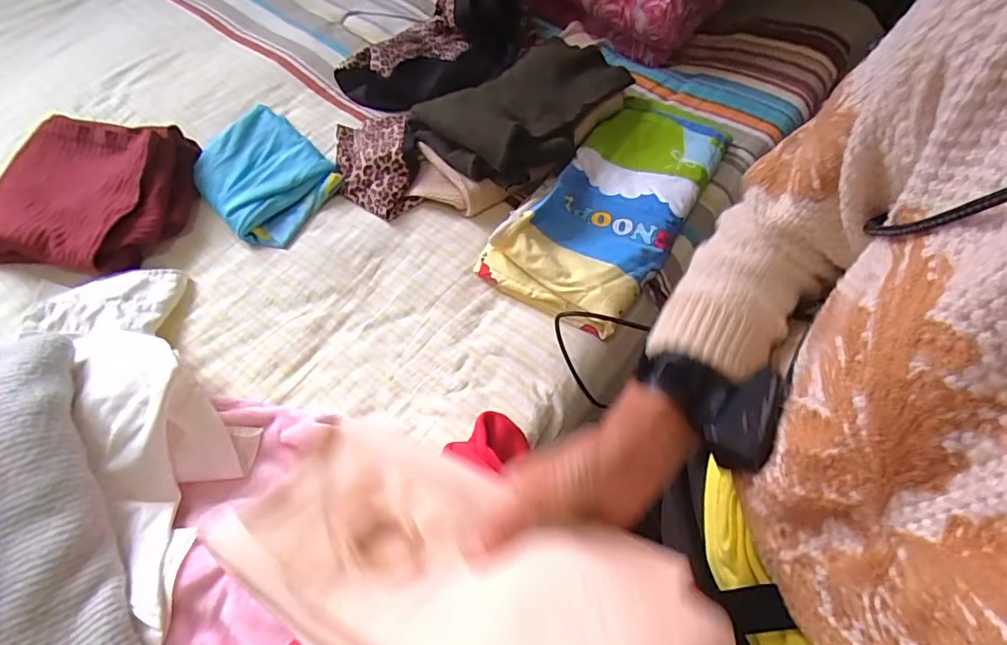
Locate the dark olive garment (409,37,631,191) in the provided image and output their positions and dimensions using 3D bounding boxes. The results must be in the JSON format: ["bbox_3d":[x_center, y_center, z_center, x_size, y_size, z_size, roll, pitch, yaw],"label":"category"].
[{"bbox_3d":[0.032,-0.314,0.744,0.182,0.077,0.305,39,67,21],"label":"dark olive garment"}]

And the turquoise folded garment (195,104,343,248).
[{"bbox_3d":[-0.324,-0.202,0.710,0.182,0.051,0.159,39,67,21],"label":"turquoise folded garment"}]

